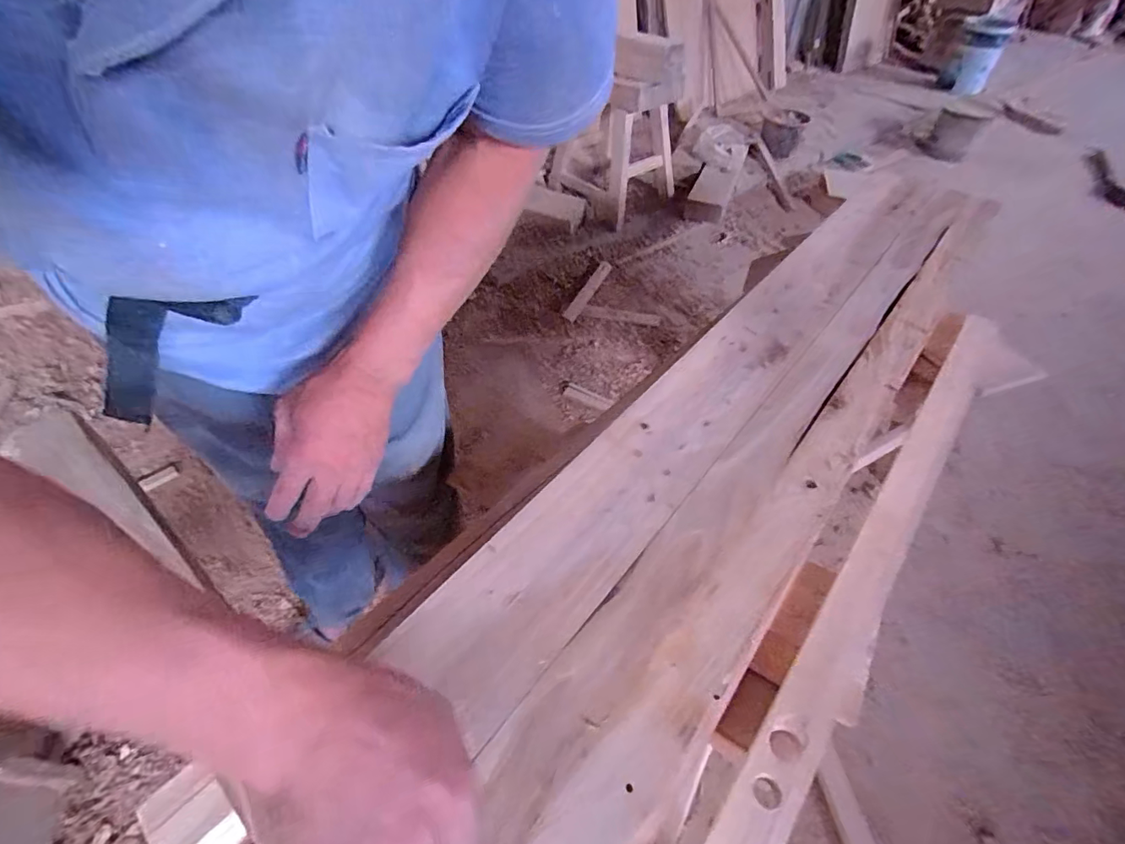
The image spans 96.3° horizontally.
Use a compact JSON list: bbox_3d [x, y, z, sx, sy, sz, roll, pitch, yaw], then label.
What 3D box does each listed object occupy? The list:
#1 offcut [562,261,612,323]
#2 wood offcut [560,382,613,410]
[{"bbox_3d":[0.090,-0.482,1.841,0.048,0.029,0.368,21,51,16],"label":"offcut"},{"bbox_3d":[0.067,-0.074,1.477,0.169,0.010,0.041,25,67,30],"label":"wood offcut"}]

